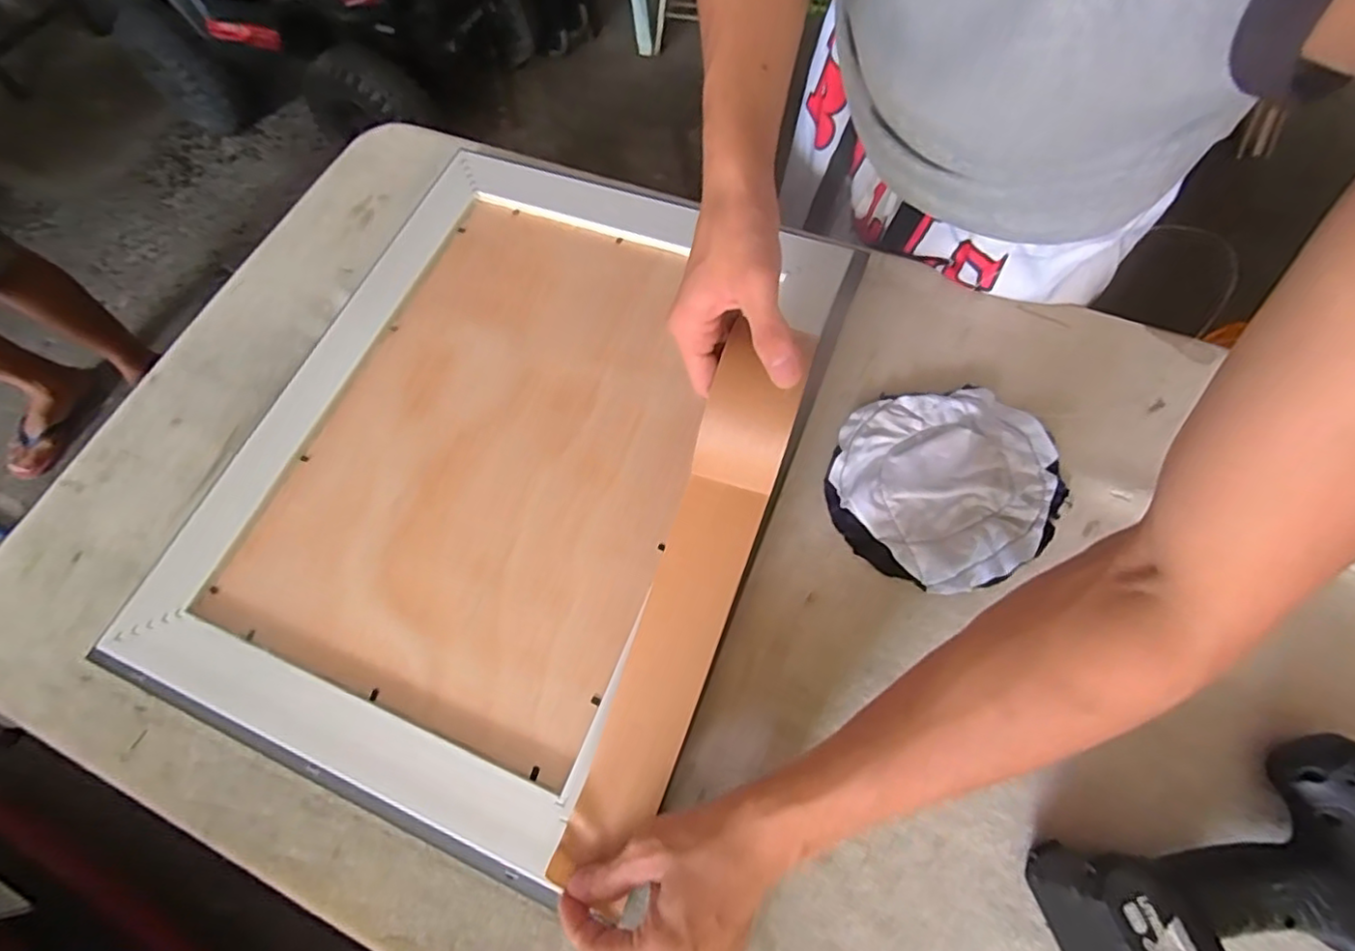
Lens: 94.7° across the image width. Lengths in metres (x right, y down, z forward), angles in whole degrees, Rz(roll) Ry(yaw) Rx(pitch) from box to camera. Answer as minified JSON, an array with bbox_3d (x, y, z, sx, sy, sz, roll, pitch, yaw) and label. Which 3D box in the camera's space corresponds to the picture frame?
[{"bbox_3d":[-0.119,-0.029,0.486,0.395,0.044,0.523,21,70,11],"label":"picture frame"}]

